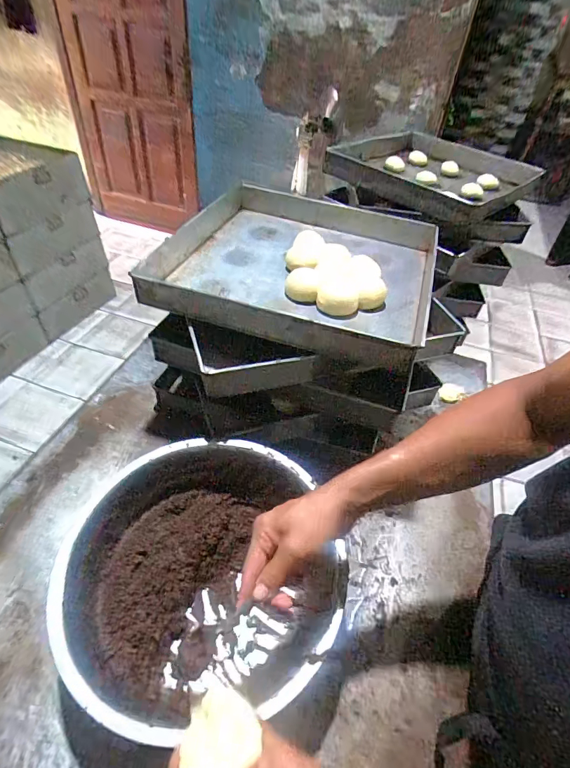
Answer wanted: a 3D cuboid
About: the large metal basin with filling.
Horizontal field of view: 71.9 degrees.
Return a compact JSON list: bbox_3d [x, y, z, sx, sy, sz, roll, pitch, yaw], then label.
[{"bbox_3d":[-0.109,0.258,0.539,0.349,0.128,0.341,3,44,-4],"label":"large metal basin with filling"}]

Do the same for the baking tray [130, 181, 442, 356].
[{"bbox_3d":[0.027,-0.245,0.769,0.501,0.077,0.448,14,45,8],"label":"baking tray"}]

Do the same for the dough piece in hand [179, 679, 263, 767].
[{"bbox_3d":[-0.058,0.315,0.345,0.058,0.038,0.087,-18,11,-37],"label":"dough piece in hand"}]

